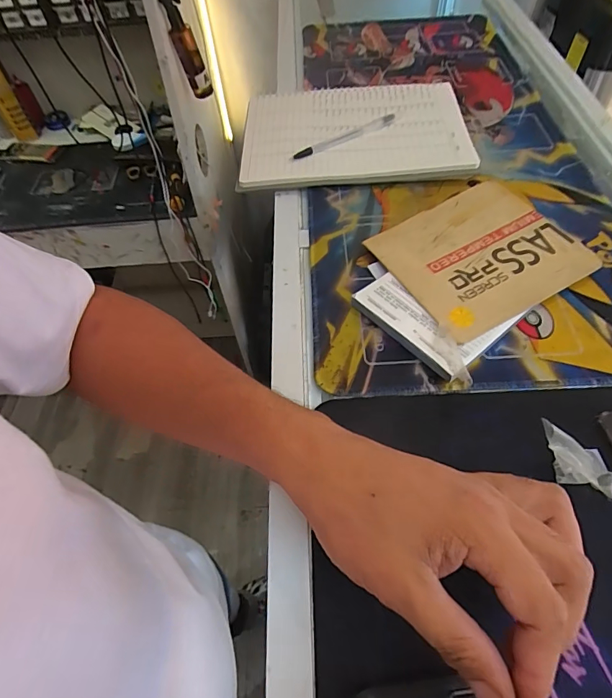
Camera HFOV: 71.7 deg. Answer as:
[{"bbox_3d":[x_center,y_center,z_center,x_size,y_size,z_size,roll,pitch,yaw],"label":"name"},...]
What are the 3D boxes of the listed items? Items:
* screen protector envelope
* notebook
[{"bbox_3d":[0.158,-0.086,0.386,0.161,0.015,0.138,-26,58,-14],"label":"screen protector envelope"},{"bbox_3d":[0.054,-0.260,0.506,0.257,0.018,0.194,-2,55,2],"label":"notebook"}]

